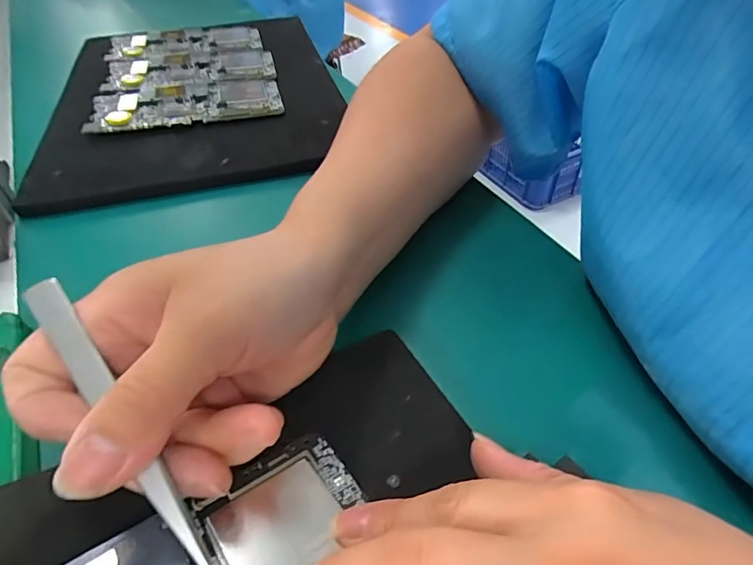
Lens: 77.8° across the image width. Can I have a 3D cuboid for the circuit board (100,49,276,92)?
[{"bbox_3d":[-0.179,-0.210,0.454,0.151,0.011,0.079,-12,47,-10],"label":"circuit board"}]

